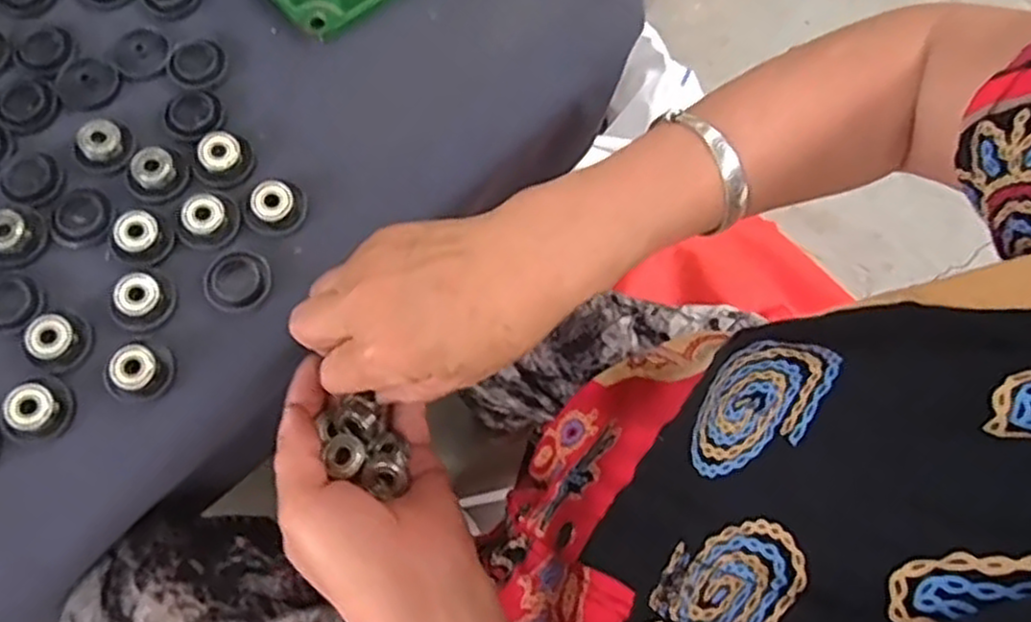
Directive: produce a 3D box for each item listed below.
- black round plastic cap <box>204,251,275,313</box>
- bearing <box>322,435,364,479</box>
[{"bbox_3d":[-0.147,-0.017,0.398,0.034,0.006,0.029,-31,76,-11],"label":"black round plastic cap"},{"bbox_3d":[-0.081,0.068,0.359,0.018,0.007,0.020,0,72,-2],"label":"bearing"}]

